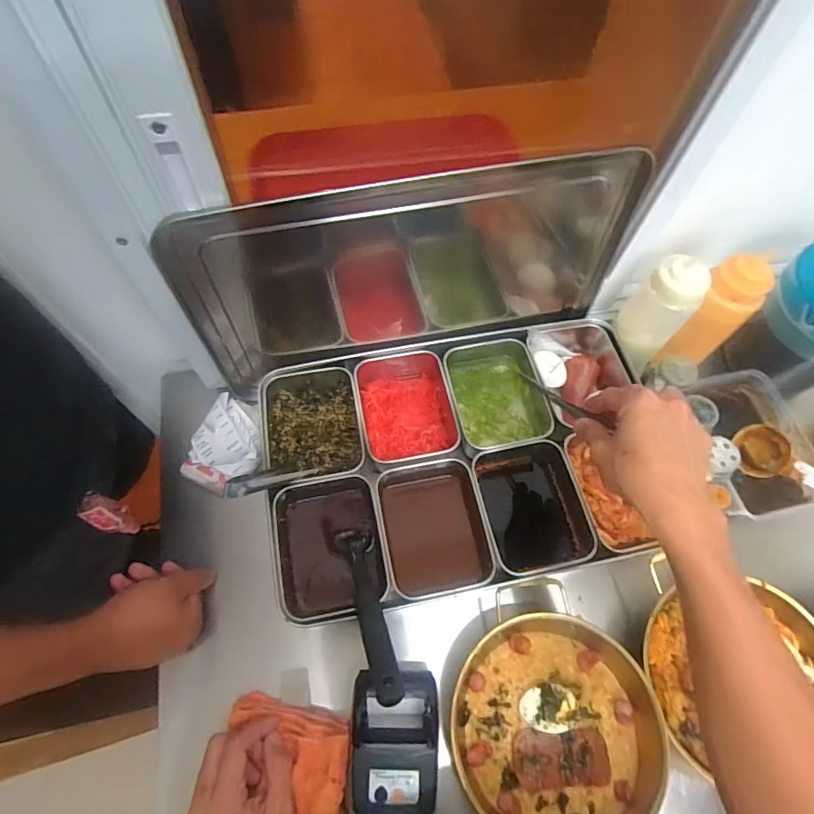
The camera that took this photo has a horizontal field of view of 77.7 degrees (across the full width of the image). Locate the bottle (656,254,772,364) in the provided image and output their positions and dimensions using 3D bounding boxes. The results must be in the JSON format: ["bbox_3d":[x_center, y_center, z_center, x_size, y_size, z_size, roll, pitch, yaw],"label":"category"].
[{"bbox_3d":[0.352,-0.105,0.581,0.060,0.134,0.059,0,65,-1],"label":"bottle"}]

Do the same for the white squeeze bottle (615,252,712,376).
[{"bbox_3d":[0.284,-0.108,0.575,0.061,0.118,0.068,35,69,14],"label":"white squeeze bottle"}]

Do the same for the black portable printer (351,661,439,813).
[{"bbox_3d":[-0.011,0.309,0.473,0.076,0.049,0.118,0,65,-1],"label":"black portable printer"}]

